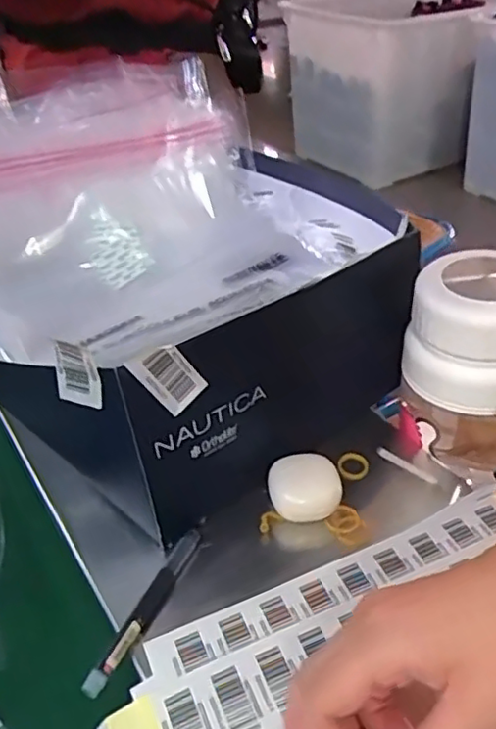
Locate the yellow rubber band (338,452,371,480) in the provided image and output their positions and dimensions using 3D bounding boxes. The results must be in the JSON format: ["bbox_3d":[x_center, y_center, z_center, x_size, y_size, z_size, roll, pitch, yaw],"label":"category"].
[{"bbox_3d":[0.076,0.072,0.451,0.022,0.008,0.024,0,34,0],"label":"yellow rubber band"}]

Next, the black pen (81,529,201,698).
[{"bbox_3d":[-0.057,0.136,0.356,0.011,0.012,0.107,15,37,22],"label":"black pen"}]

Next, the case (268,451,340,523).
[{"bbox_3d":[0.037,0.082,0.416,0.046,0.023,0.043,-3,34,-3],"label":"case"}]

